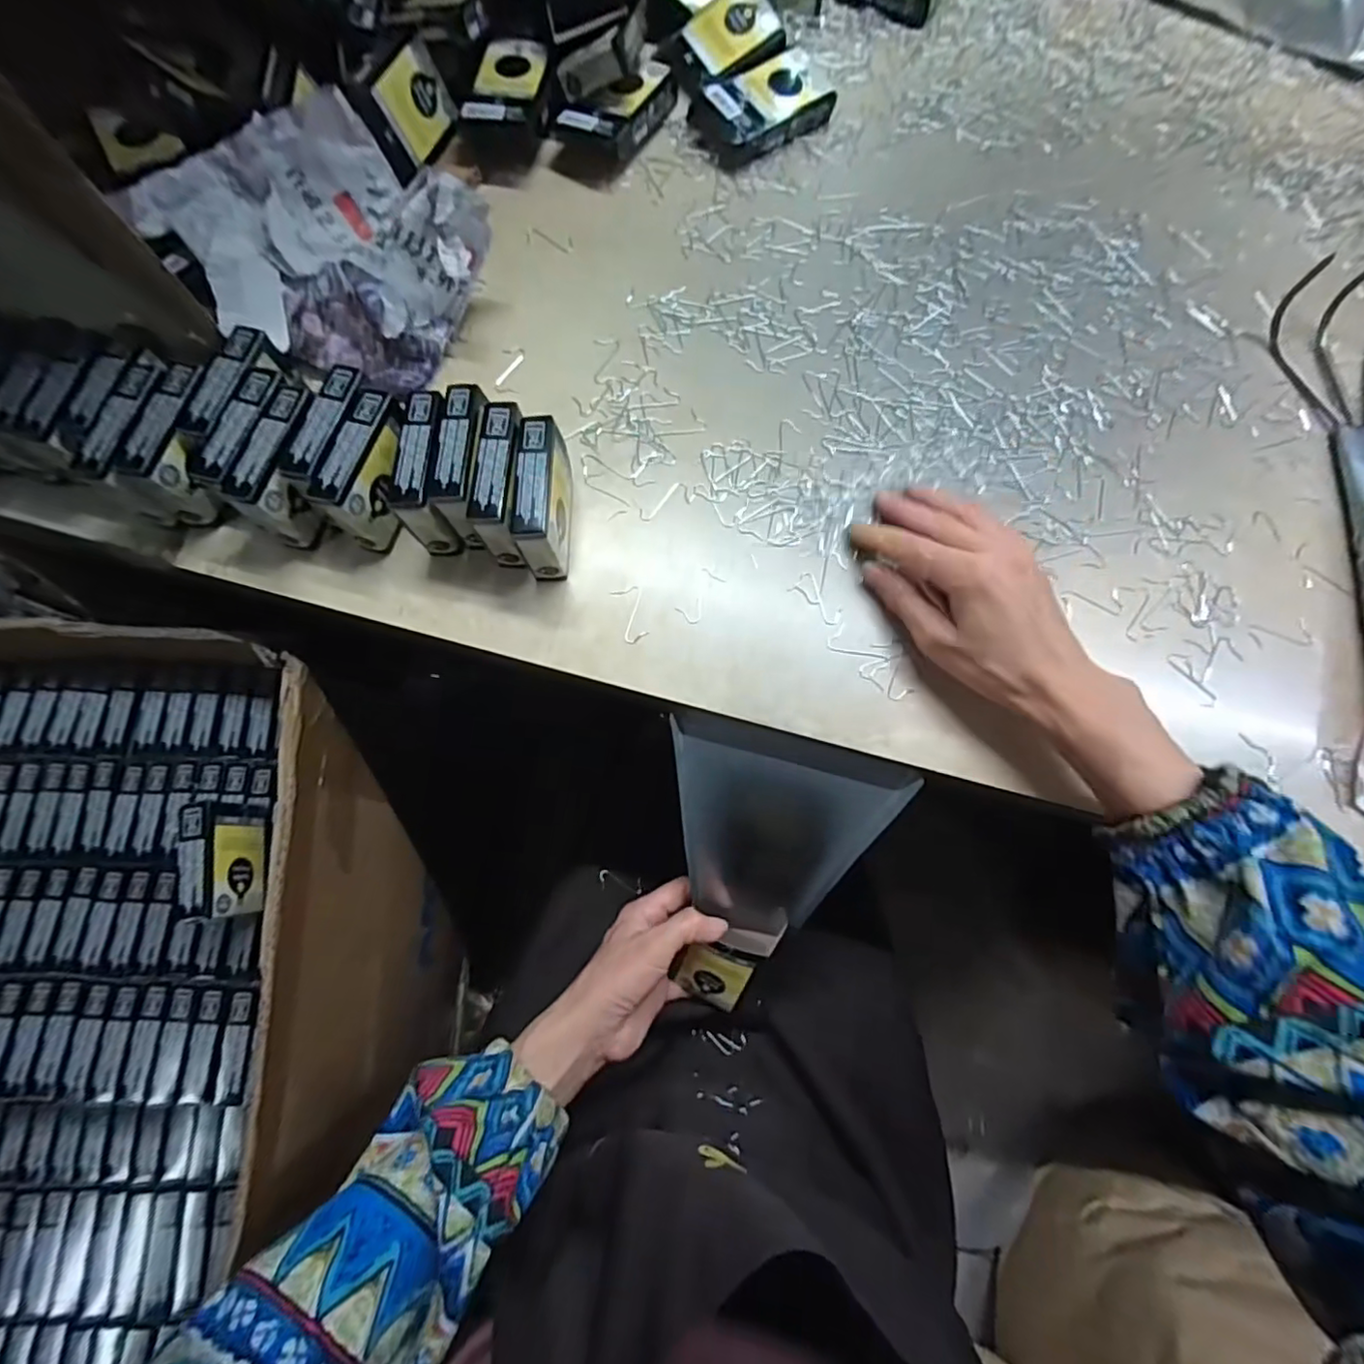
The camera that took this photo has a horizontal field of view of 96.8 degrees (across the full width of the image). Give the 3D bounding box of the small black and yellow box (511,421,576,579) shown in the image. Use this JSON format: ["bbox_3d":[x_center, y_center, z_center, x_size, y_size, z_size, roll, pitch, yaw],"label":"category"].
[{"bbox_3d":[-0.078,-0.104,0.350,0.022,0.057,0.075,1,75,0],"label":"small black and yellow box"}]

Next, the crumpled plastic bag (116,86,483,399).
[{"bbox_3d":[-0.230,-0.283,0.396,0.178,0.071,0.147,40,79,10],"label":"crumpled plastic bag"}]

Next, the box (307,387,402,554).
[{"bbox_3d":[-0.179,-0.120,0.356,0.025,0.056,0.074,19,76,5],"label":"box"}]

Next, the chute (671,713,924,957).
[{"bbox_3d":[0.056,0.104,0.394,0.136,0.026,0.151,14,115,6],"label":"chute"}]

